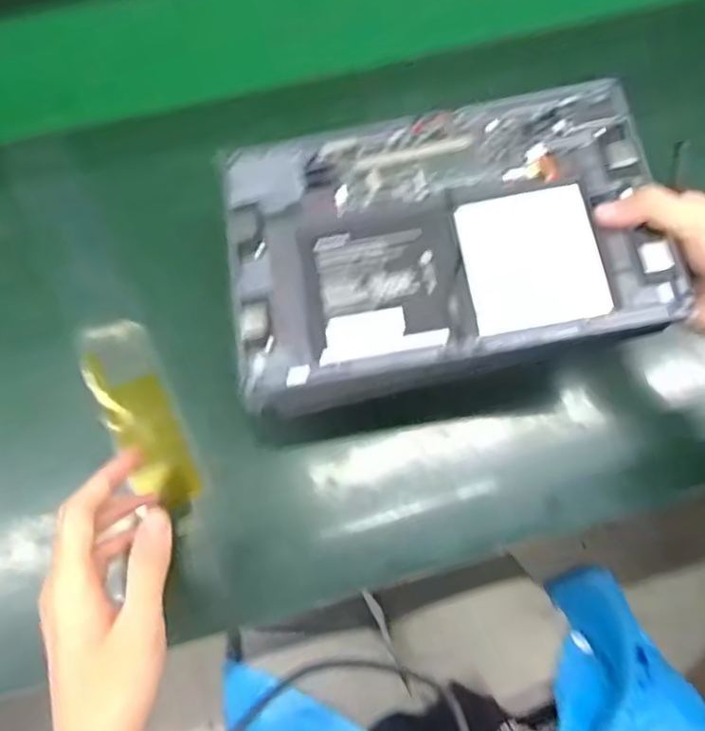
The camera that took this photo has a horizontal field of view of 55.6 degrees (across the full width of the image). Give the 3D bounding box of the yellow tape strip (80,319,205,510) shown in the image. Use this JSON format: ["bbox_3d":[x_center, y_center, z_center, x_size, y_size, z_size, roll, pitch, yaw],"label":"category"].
[{"bbox_3d":[-0.147,0.034,0.468,0.048,0.019,0.135,-25,85,-10],"label":"yellow tape strip"}]

